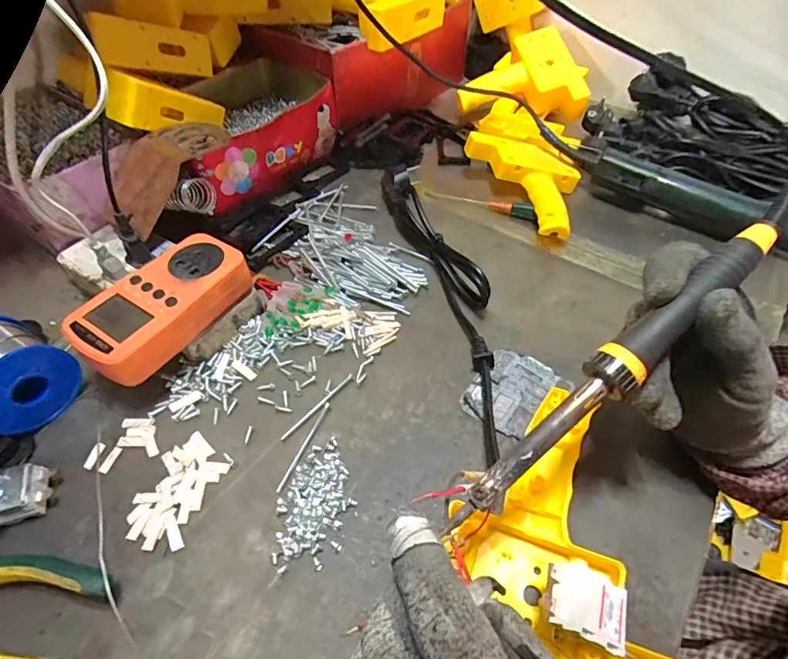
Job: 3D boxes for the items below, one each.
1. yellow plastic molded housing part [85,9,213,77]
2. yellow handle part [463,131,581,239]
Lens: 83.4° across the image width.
[{"bbox_3d":[-0.250,-0.295,0.462,0.022,0.041,0.125,30,34,23],"label":"yellow plastic molded housing part"},{"bbox_3d":[0.160,-0.165,0.491,0.100,0.047,0.164,-23,54,-18],"label":"yellow handle part"}]

